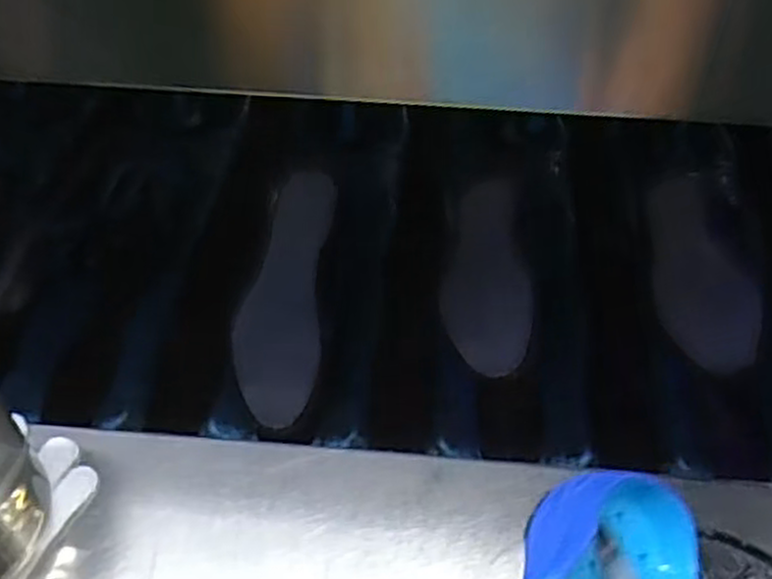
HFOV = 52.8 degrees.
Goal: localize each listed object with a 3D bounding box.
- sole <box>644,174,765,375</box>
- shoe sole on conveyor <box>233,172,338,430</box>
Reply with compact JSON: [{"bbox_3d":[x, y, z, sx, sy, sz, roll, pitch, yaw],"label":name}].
[{"bbox_3d":[0.265,-0.027,0.671,0.071,0.036,0.218,4,47,2],"label":"sole"},{"bbox_3d":[-0.088,0.003,0.678,0.073,0.013,0.225,5,69,3],"label":"shoe sole on conveyor"}]

